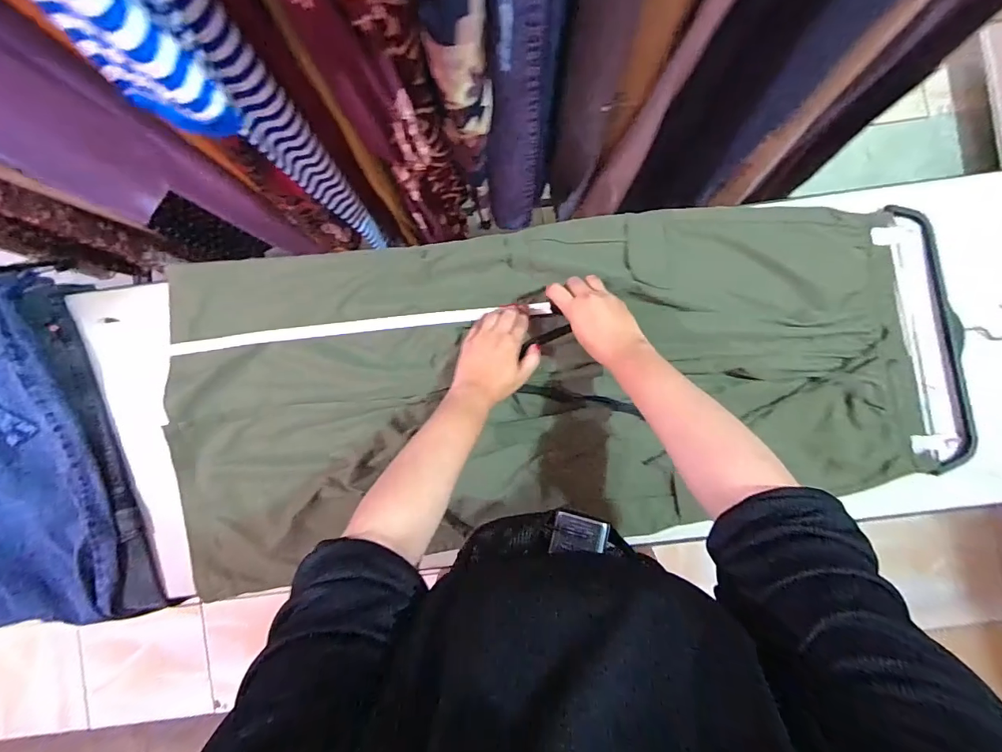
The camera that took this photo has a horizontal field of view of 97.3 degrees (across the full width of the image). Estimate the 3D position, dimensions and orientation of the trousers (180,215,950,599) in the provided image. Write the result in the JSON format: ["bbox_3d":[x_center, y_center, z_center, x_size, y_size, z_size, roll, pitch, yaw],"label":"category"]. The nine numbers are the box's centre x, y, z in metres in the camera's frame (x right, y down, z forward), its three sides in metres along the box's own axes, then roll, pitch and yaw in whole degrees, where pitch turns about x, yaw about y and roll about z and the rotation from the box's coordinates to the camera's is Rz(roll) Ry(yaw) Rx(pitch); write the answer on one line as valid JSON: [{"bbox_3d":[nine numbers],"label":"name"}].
[{"bbox_3d":[0.043,0.013,0.613,0.992,0.059,0.428,-8,84,1],"label":"trousers"}]

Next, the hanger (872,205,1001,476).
[{"bbox_3d":[0.619,-0.061,0.589,0.179,0.020,0.356,-10,89,1],"label":"hanger"}]

